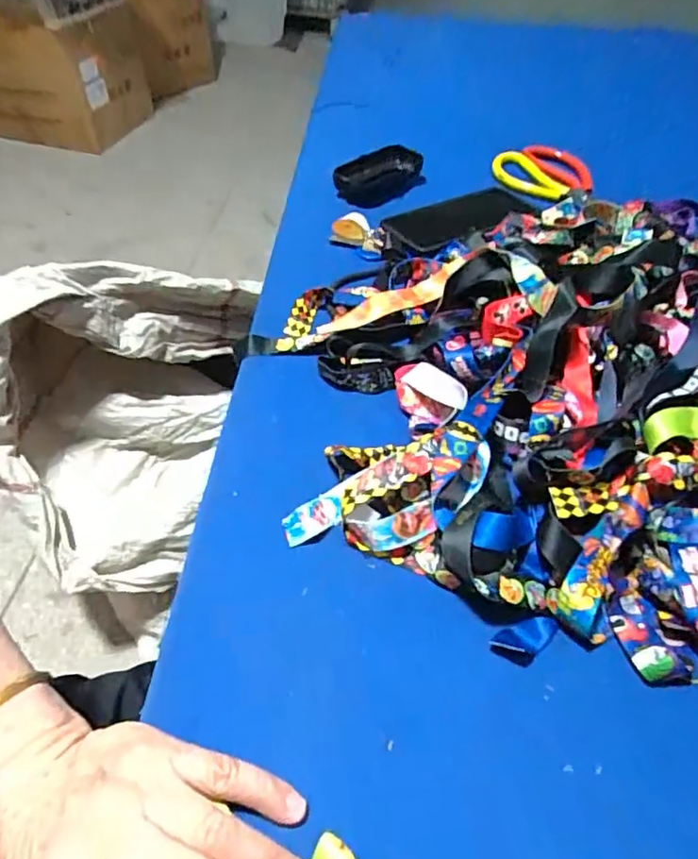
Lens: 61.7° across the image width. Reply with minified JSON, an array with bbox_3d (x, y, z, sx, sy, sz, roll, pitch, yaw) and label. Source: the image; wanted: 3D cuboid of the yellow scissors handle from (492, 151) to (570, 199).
[{"bbox_3d":[0.205,-0.294,0.680,0.049,0.008,0.111,-33,55,-12],"label":"yellow scissors handle"}]

